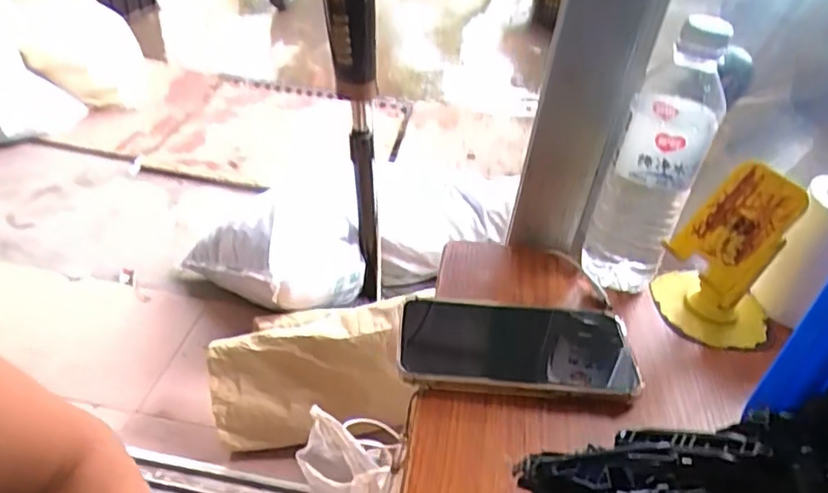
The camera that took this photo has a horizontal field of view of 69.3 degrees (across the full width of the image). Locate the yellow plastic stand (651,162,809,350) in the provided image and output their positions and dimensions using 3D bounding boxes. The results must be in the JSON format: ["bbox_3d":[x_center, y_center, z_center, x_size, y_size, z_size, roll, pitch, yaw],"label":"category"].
[{"bbox_3d":[0.248,0.008,0.465,0.076,0.130,0.088,-23,46,-35],"label":"yellow plastic stand"}]

